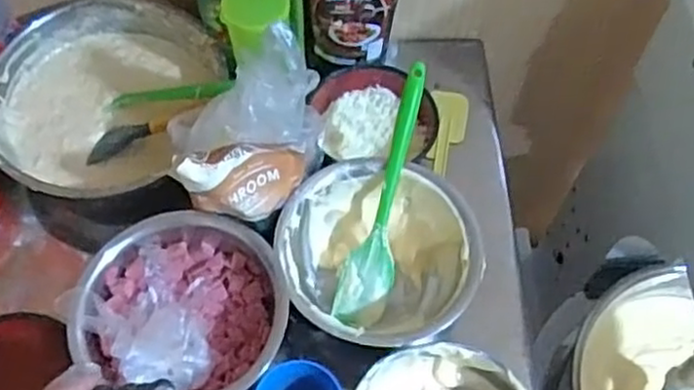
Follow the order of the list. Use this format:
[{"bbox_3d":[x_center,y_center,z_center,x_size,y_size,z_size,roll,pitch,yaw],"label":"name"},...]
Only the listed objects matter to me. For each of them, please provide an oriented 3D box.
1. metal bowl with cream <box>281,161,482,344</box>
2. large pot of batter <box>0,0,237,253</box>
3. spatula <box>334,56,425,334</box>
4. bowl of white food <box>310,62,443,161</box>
[{"bbox_3d":[0.030,0.066,0.719,0.190,0.084,0.189,-17,63,-11],"label":"metal bowl with cream"},{"bbox_3d":[-0.269,-0.099,0.836,0.240,0.127,0.239,1,61,-1],"label":"large pot of batter"},{"bbox_3d":[0.040,0.000,0.725,0.050,0.019,0.266,14,91,6],"label":"spatula"},{"bbox_3d":[0.033,-0.082,0.813,0.118,0.074,0.138,-14,62,-10],"label":"bowl of white food"}]

